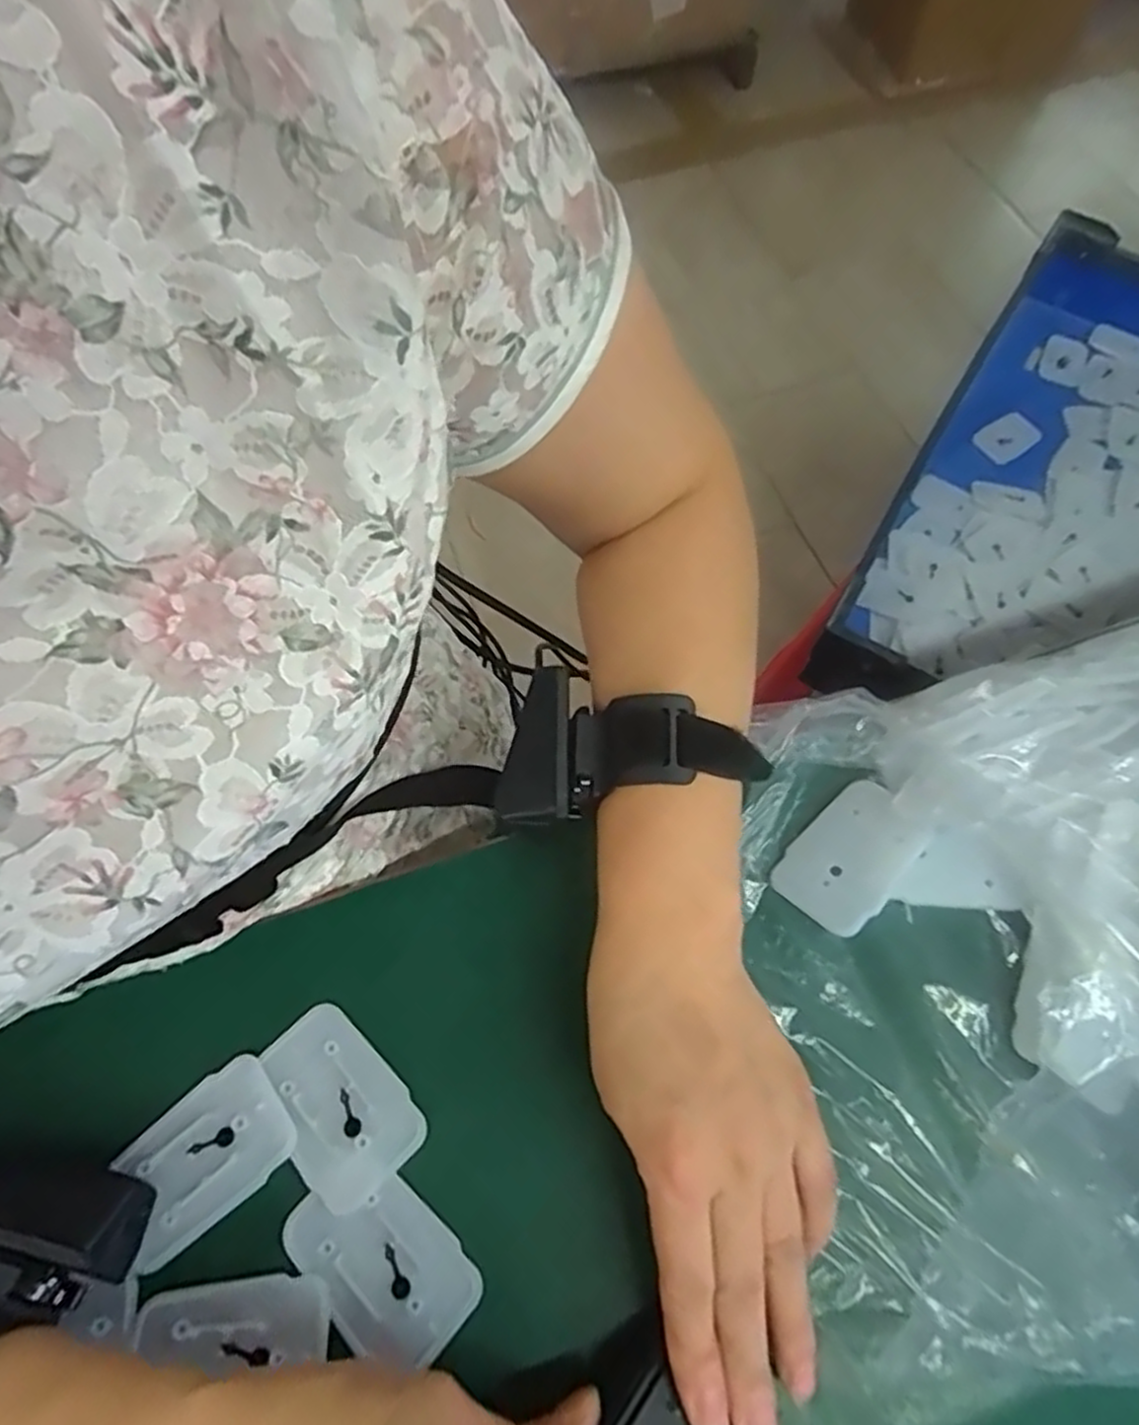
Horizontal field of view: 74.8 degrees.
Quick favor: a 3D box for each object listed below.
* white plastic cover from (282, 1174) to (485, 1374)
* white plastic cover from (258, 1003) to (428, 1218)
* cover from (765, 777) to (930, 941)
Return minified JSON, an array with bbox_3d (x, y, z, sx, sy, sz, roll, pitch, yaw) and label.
[{"bbox_3d":[-0.068,0.199,0.270,0.068,0.006,0.043,37,70,16],"label":"white plastic cover"},{"bbox_3d":[-0.091,0.152,0.292,0.044,0.006,0.068,-39,71,-17],"label":"white plastic cover"},{"bbox_3d":[0.124,0.062,0.328,0.066,0.004,0.044,-47,50,-10],"label":"cover"}]

